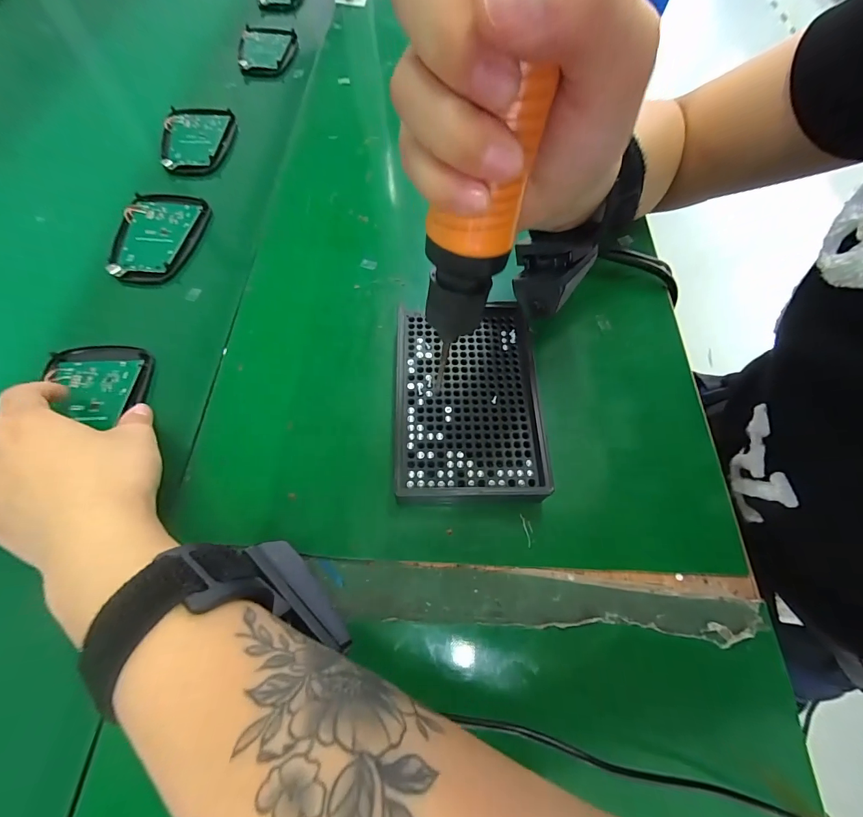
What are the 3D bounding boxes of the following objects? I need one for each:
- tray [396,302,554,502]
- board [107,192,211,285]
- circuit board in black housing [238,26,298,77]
[{"bbox_3d":[0.024,-0.007,0.253,0.093,0.017,0.137,-1,65,-3],"label":"tray"},{"bbox_3d":[-0.228,-0.144,0.313,0.065,0.010,0.094,2,64,-3],"label":"board"},{"bbox_3d":[-0.196,-0.425,0.442,0.061,0.011,0.099,-1,64,-5],"label":"circuit board in black housing"}]

